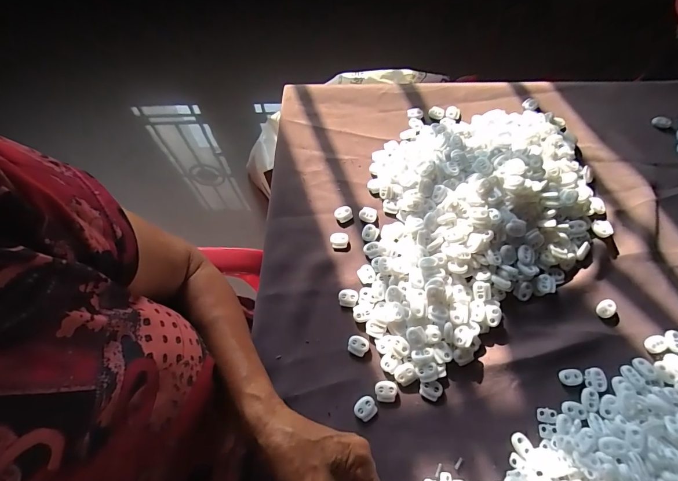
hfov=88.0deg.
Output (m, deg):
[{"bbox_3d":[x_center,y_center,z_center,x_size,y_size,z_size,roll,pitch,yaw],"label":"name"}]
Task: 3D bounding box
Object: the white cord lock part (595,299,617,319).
[{"bbox_3d":[0.294,0.075,0.385,0.024,0.004,0.017,-42,71,-14],"label":"white cord lock part"}]

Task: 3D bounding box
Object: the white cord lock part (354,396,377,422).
[{"bbox_3d":[0.027,0.170,0.354,0.020,0.004,0.022,41,74,18],"label":"white cord lock part"}]

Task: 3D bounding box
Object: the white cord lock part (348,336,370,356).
[{"bbox_3d":[0.021,0.114,0.381,0.022,0.005,0.020,31,71,15],"label":"white cord lock part"}]

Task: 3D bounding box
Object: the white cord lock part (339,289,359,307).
[{"bbox_3d":[0.010,0.065,0.401,0.022,0.004,0.020,-1,66,2],"label":"white cord lock part"}]

